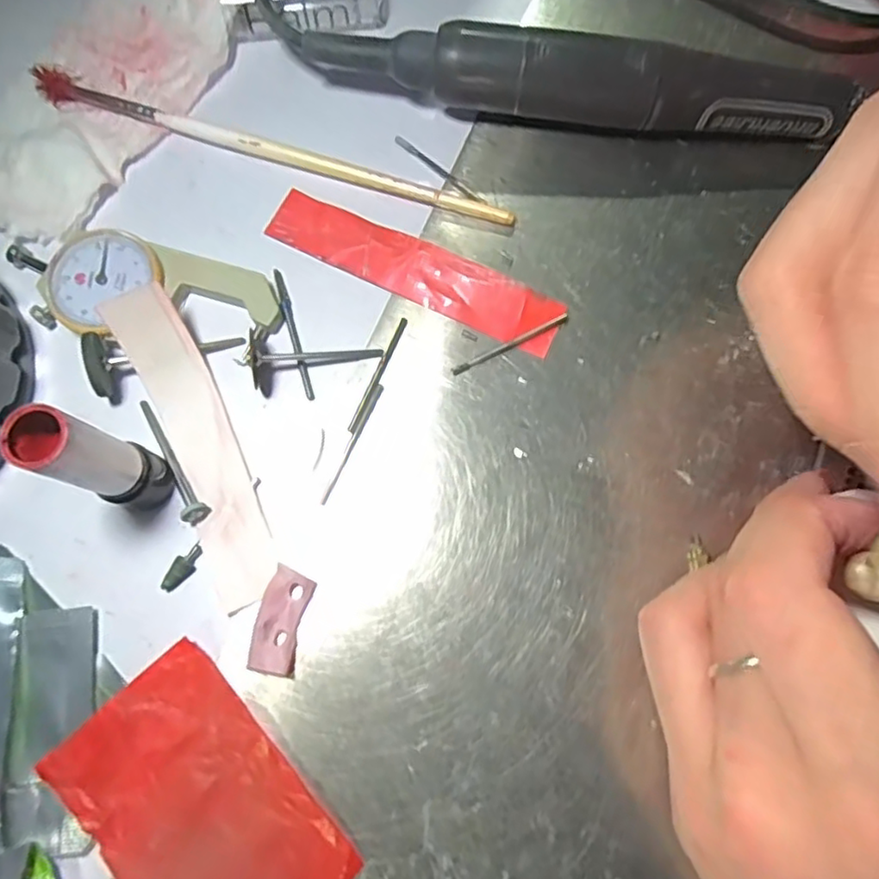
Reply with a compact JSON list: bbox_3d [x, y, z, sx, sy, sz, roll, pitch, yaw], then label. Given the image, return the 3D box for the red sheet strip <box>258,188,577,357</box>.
[{"bbox_3d":[-0.010,-0.061,0.222,0.108,0.004,0.022,25,77,6],"label":"red sheet strip"}]

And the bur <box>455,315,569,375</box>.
[{"bbox_3d":[0.024,-0.032,0.214,0.043,0.004,0.004,-26,77,-6],"label":"bur"}]

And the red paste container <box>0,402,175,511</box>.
[{"bbox_3d":[-0.096,0.006,0.179,0.020,0.058,0.017,23,77,6],"label":"red paste container"}]

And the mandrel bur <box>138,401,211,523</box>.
[{"bbox_3d":[-0.088,0.006,0.204,0.007,0.008,0.046,-31,78,-7],"label":"mandrel bur"}]

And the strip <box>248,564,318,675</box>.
[{"bbox_3d":[-0.048,0.055,0.193,0.014,0.005,0.030,12,76,3],"label":"strip"}]

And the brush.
[{"bbox_3d":[-0.063,-0.106,0.233,0.184,0.007,0.011,19,77,5],"label":"brush"}]

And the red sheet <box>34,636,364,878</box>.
[{"bbox_3d":[-0.069,0.106,0.181,0.056,0.004,0.082,-39,79,-9],"label":"red sheet"}]

